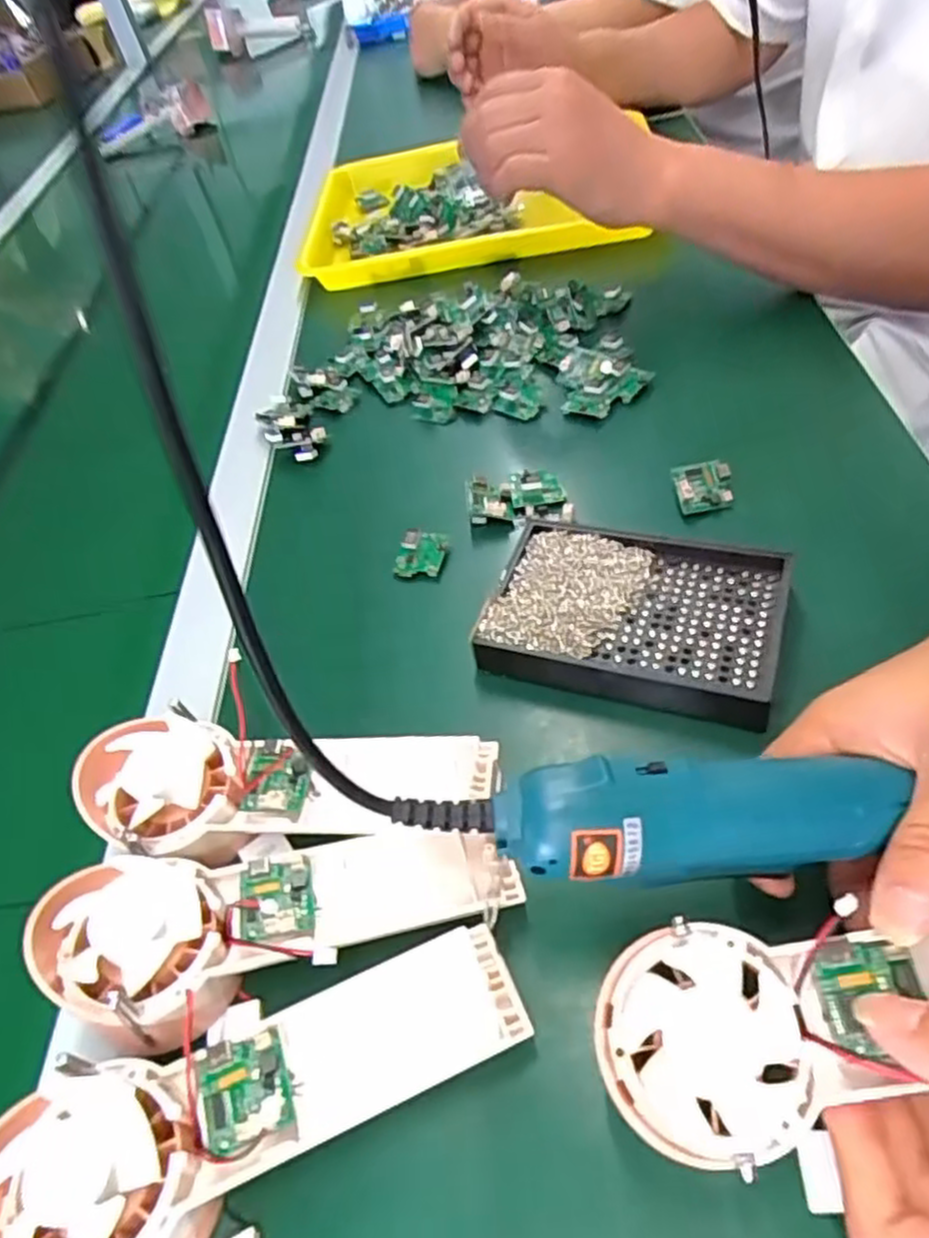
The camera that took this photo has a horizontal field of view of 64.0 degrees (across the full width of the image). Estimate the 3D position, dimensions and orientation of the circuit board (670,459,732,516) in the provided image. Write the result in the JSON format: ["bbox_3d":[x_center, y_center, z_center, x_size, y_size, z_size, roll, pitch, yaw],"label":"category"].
[{"bbox_3d":[0.136,-0.076,0.420,0.033,0.009,0.028,-9,78,-5],"label":"circuit board"}]

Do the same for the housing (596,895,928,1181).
[{"bbox_3d":[0.129,0.115,0.222,0.175,0.017,0.059,-13,48,5],"label":"housing"}]

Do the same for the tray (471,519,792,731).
[{"bbox_3d":[0.082,0.000,0.370,0.136,0.033,0.089,10,53,22],"label":"tray"}]

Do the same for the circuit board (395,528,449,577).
[{"bbox_3d":[-0.025,-0.040,0.430,0.029,0.014,0.032,7,62,18],"label":"circuit board"}]

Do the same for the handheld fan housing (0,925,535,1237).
[{"bbox_3d":[-0.064,0.162,0.247,0.175,0.046,0.065,-20,49,-4],"label":"handheld fan housing"}]

